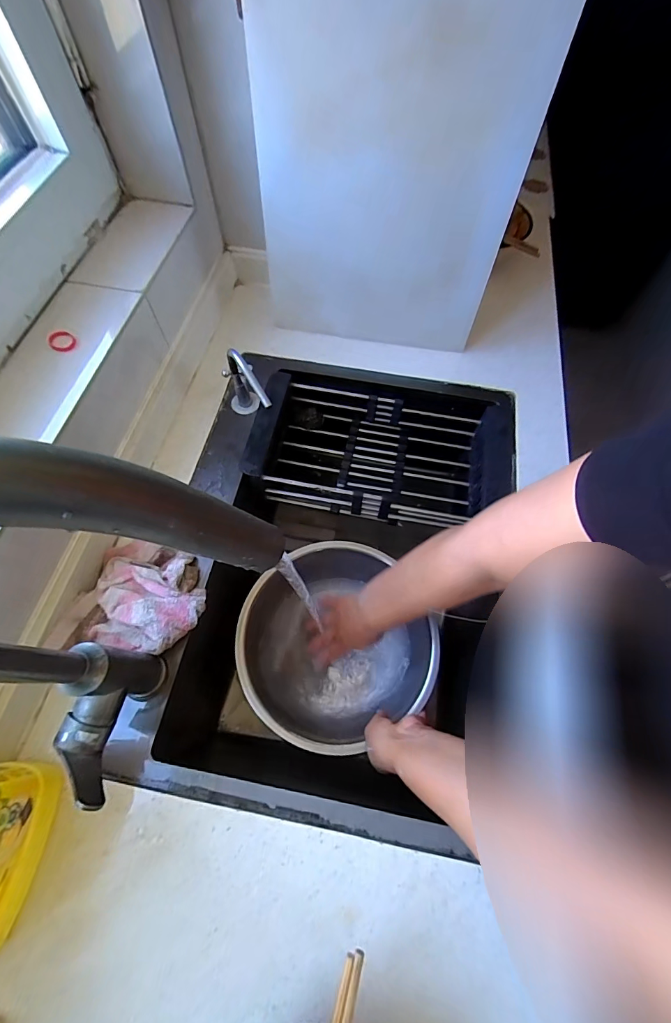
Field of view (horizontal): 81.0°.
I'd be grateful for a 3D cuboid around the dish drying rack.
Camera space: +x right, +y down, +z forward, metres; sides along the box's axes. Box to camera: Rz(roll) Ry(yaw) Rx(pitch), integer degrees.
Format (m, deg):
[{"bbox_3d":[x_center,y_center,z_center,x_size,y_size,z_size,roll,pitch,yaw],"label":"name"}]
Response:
[{"bbox_3d":[0.068,-0.090,0.615,0.373,0.089,0.201,11,66,4],"label":"dish drying rack"}]

